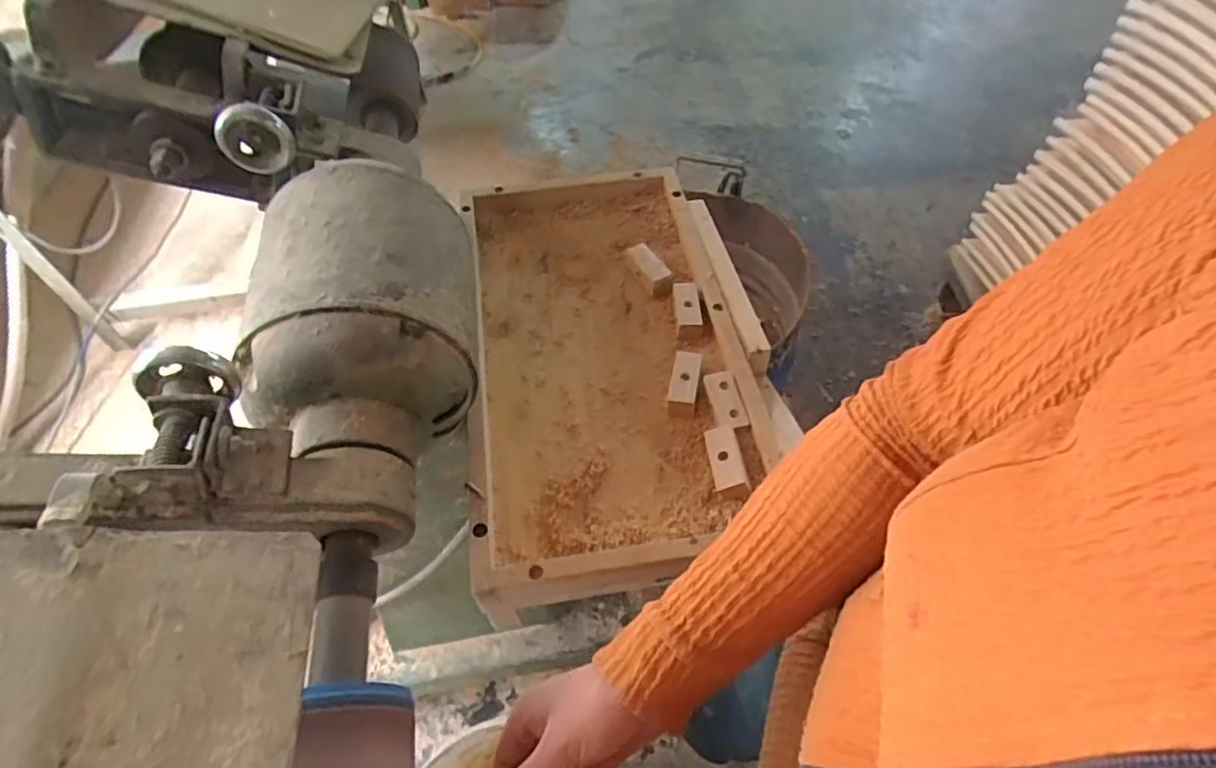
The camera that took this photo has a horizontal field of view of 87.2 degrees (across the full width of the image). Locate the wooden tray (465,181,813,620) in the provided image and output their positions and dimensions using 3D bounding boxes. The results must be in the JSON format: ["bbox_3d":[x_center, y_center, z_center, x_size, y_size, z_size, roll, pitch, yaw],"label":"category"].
[{"bbox_3d":[0.001,-0.049,0.647,0.276,0.048,0.514,-8,53,-4],"label":"wooden tray"}]

